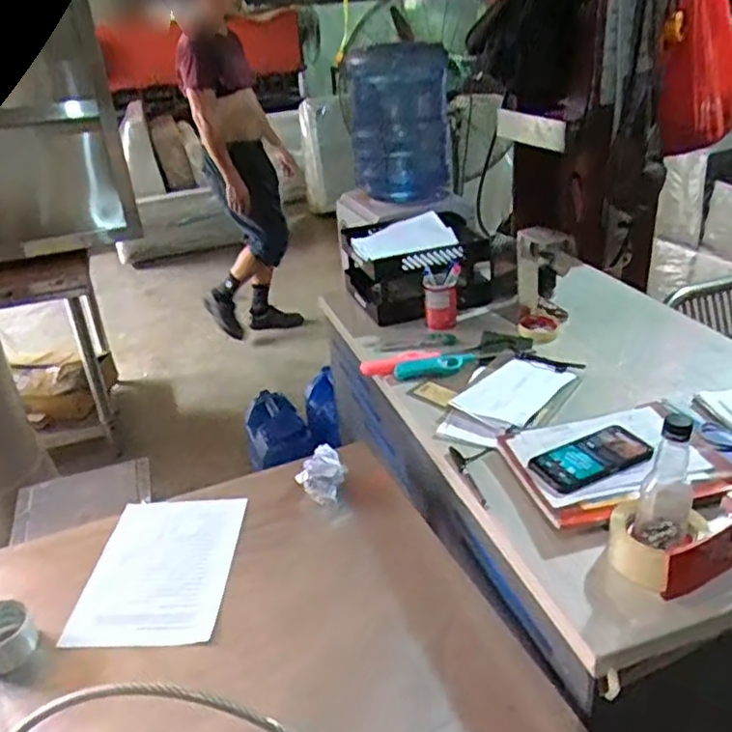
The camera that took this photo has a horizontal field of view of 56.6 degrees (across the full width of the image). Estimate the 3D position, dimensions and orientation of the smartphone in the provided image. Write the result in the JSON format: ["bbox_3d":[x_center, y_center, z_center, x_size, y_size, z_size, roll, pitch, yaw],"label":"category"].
[{"bbox_3d":[0.327,0.132,0.975,0.173,0.012,0.086,-21,38,-17],"label":"smartphone"}]

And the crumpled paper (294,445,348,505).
[{"bbox_3d":[-0.081,0.180,1.175,0.082,0.092,0.069,-27,35,-35],"label":"crumpled paper"}]

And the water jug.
[{"bbox_3d":[0.083,-0.601,1.698,0.247,0.360,0.272,-3,28,2],"label":"water jug"}]

